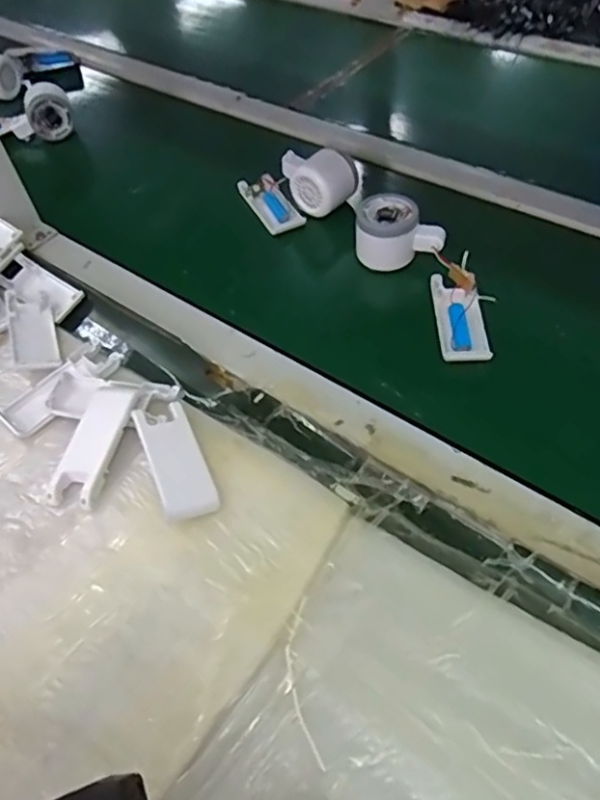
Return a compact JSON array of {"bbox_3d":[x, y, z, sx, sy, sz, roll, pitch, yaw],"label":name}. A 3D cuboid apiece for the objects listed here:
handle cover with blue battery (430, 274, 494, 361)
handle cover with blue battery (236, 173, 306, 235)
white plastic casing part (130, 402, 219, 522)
[{"bbox_3d":[0.142,-0.075,0.536,0.041,0.021,0.097,-2,52,5],"label":"handle cover with blue battery"},{"bbox_3d":[-0.034,-0.220,0.677,0.040,0.021,0.098,-40,53,7],"label":"handle cover with blue battery"},{"bbox_3d":[-0.092,0.044,0.443,0.039,0.010,0.098,-11,51,-24],"label":"white plastic casing part"}]

